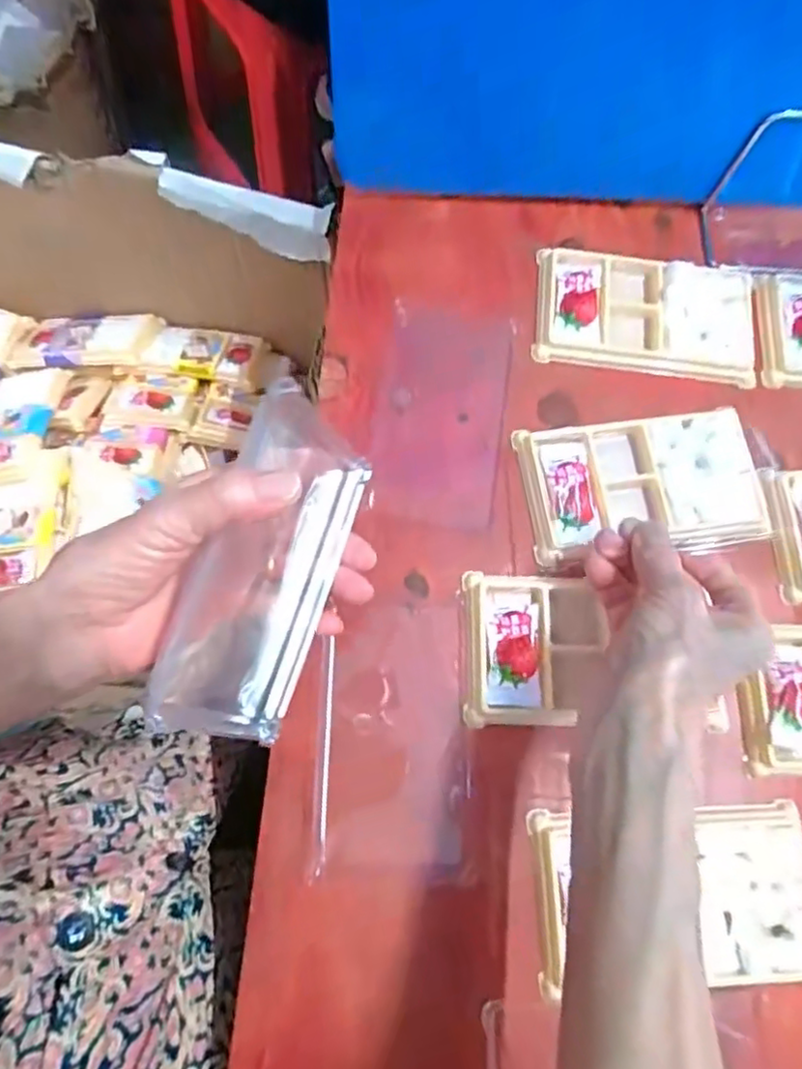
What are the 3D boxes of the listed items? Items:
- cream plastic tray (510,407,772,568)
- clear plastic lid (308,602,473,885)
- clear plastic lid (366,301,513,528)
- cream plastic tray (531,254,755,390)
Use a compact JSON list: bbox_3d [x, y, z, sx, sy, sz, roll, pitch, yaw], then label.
[{"bbox_3d":[0.139,-0.029,0.366,0.132,0.015,0.079,-7,74,-4],"label":"cream plastic tray"},{"bbox_3d":[-0.004,0.103,0.327,0.075,0.013,0.132,1,74,-1],"label":"clear plastic lid"},{"bbox_3d":[0.025,-0.074,0.381,0.072,0.008,0.136,9,74,1],"label":"clear plastic lid"},{"bbox_3d":[0.153,-0.137,0.394,0.136,0.010,0.076,5,74,0],"label":"cream plastic tray"}]

